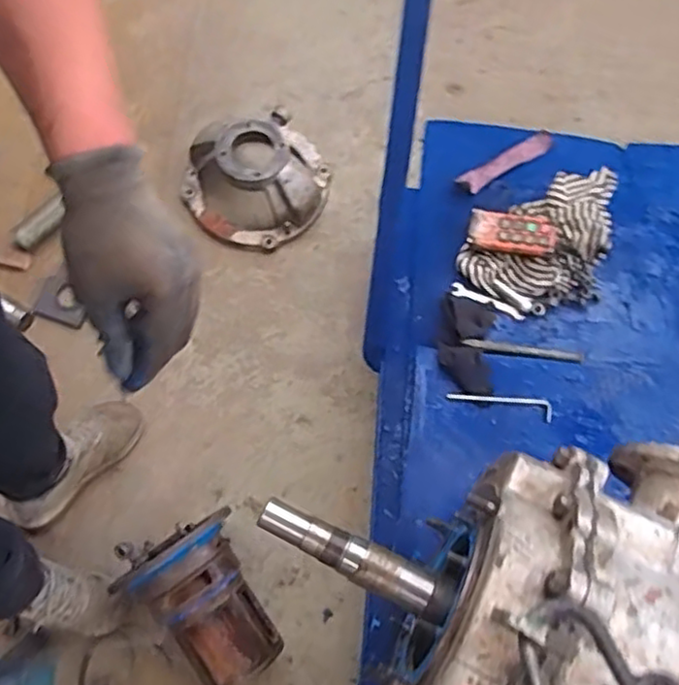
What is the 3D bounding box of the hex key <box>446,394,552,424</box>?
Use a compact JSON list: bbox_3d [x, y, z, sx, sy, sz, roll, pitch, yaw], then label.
[{"bbox_3d":[0.283,0.109,1.183,0.182,0.006,0.035,8,70,2],"label":"hex key"}]

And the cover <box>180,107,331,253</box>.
[{"bbox_3d":[-0.175,-0.370,1.484,0.281,0.186,0.284,0,70,-1],"label":"cover"}]

